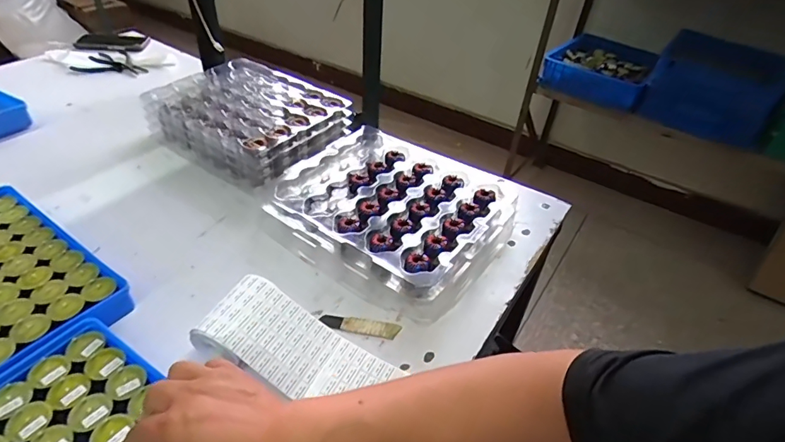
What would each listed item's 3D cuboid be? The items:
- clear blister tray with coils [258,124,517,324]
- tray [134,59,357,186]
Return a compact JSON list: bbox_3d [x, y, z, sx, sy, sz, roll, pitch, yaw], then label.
[{"bbox_3d":[-0.002,-0.025,0.653,0.312,0.056,0.269,25,45,23],"label":"clear blister tray with coils"},{"bbox_3d":[-0.264,-0.189,0.835,0.310,0.085,0.254,24,45,22],"label":"tray"}]

